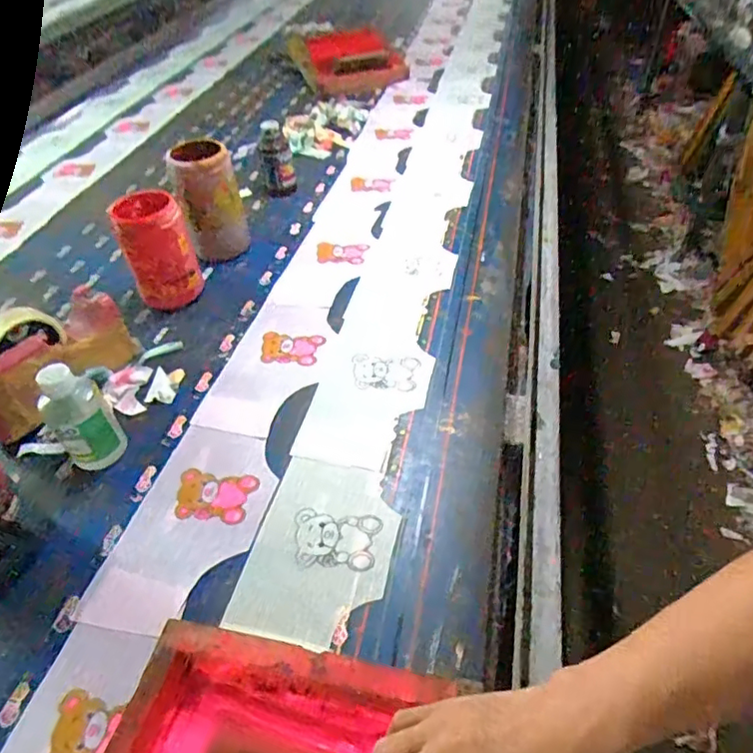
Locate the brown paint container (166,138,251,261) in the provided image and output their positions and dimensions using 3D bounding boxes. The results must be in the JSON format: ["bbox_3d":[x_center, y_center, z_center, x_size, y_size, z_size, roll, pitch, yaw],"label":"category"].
[{"bbox_3d":[-0.259,-0.276,0.902,0.095,0.169,0.078,-14,46,-10],"label":"brown paint container"}]

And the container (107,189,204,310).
[{"bbox_3d":[-0.315,-0.180,0.831,0.094,0.155,0.083,-21,48,-17],"label":"container"}]

